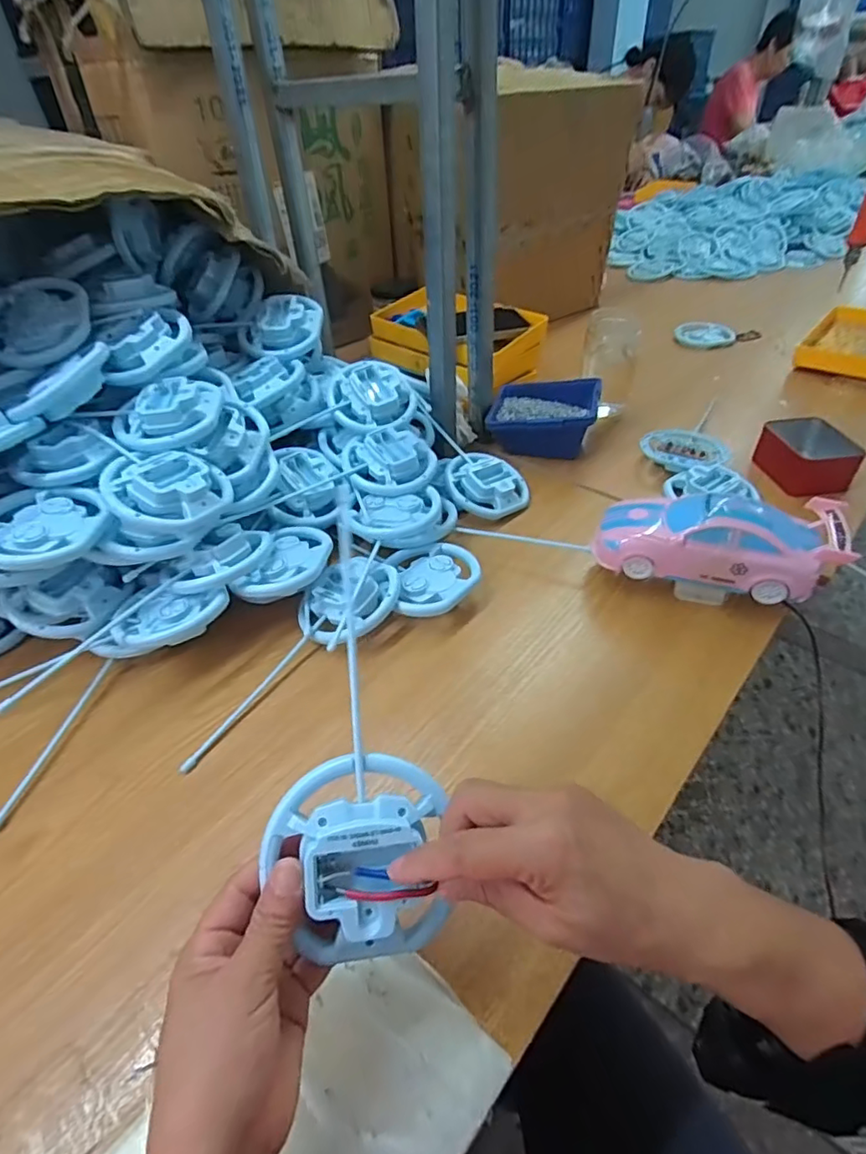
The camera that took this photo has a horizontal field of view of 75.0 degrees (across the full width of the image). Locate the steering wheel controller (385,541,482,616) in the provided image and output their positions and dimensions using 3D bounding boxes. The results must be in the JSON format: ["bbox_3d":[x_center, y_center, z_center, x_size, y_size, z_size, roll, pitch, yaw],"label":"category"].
[{"bbox_3d":[0.002,0.002,0.584,0.089,0.027,0.095,-2,43,2],"label":"steering wheel controller"}]

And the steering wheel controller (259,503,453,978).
[{"bbox_3d":[-0.047,0.080,0.309,0.089,0.029,0.232,-6,77,-1],"label":"steering wheel controller"}]

